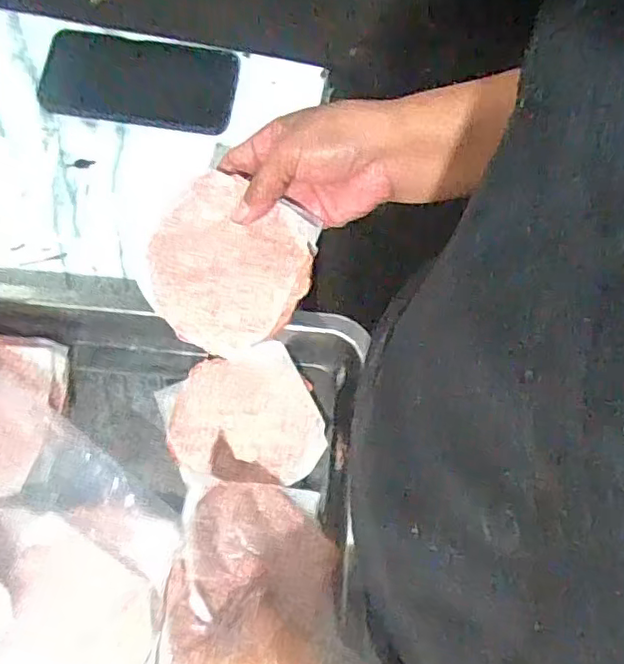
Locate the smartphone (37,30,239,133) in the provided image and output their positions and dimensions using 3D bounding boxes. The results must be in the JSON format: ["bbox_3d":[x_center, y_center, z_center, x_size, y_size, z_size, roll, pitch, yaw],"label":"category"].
[{"bbox_3d":[-0.156,-0.226,0.553,0.170,0.006,0.086,8,75,1],"label":"smartphone"}]

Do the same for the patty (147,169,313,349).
[{"bbox_3d":[-0.057,-0.042,0.407,0.105,0.011,0.103,1,94,14],"label":"patty"}]

